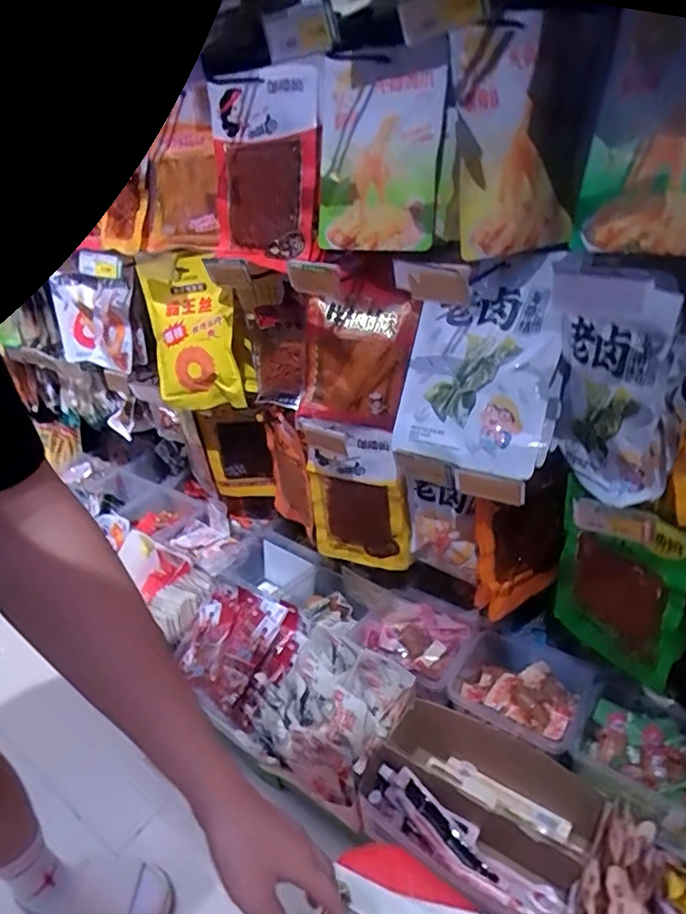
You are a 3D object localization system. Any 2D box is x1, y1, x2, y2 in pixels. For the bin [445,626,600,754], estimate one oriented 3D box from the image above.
[{"bbox_3d":[0.293,0.395,0.930,0.205,0.075,0.163,16,39,34],"label":"bin"}]

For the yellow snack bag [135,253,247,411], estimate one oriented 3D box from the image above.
[{"bbox_3d":[-0.268,-0.213,0.981,0.167,0.260,0.033,1,15,19],"label":"yellow snack bag"}]

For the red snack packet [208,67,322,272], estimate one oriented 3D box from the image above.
[{"bbox_3d":[-0.120,-0.415,0.826,0.196,0.249,0.022,13,22,27],"label":"red snack packet"}]

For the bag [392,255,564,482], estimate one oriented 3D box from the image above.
[{"bbox_3d":[0.178,-0.119,0.742,0.199,0.266,0.043,14,-3,34],"label":"bag"}]

